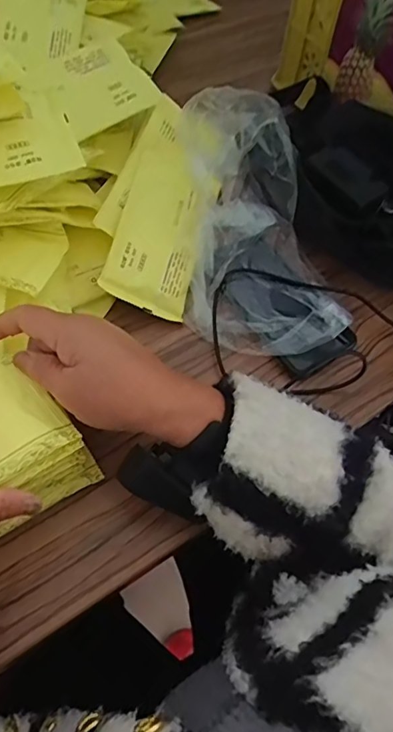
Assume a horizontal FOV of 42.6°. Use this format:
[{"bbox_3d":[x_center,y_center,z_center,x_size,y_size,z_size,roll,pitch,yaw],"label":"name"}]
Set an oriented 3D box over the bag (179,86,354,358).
[{"bbox_3d":[0.051,-0.135,0.488,0.130,0.073,0.263,-4,77,-7],"label":"bag"}]

